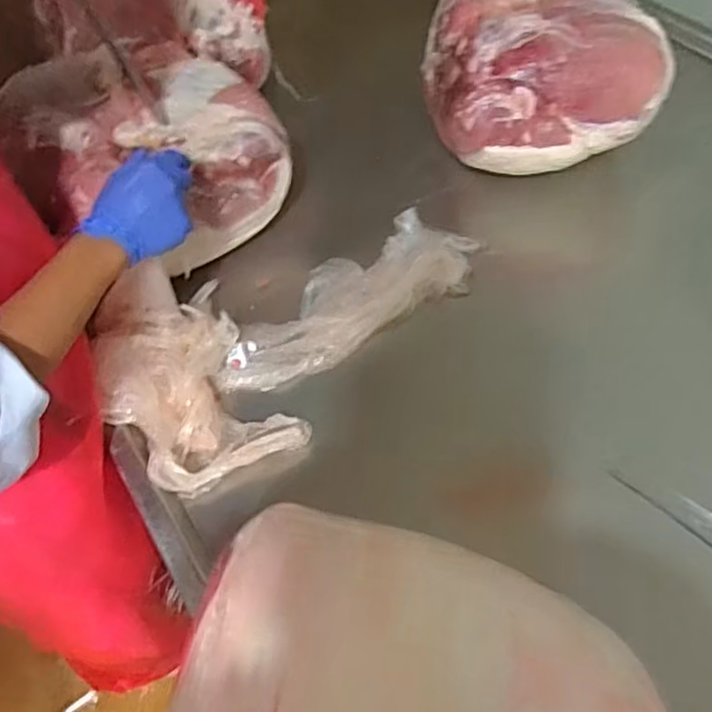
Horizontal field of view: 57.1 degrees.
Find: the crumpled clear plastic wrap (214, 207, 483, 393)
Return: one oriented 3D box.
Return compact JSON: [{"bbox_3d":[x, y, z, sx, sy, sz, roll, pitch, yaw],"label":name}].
[{"bbox_3d":[-0.015,-0.075,0.836,0.362,0.038,0.142,-31,58,-15],"label":"crumpled clear plastic wrap"}]

